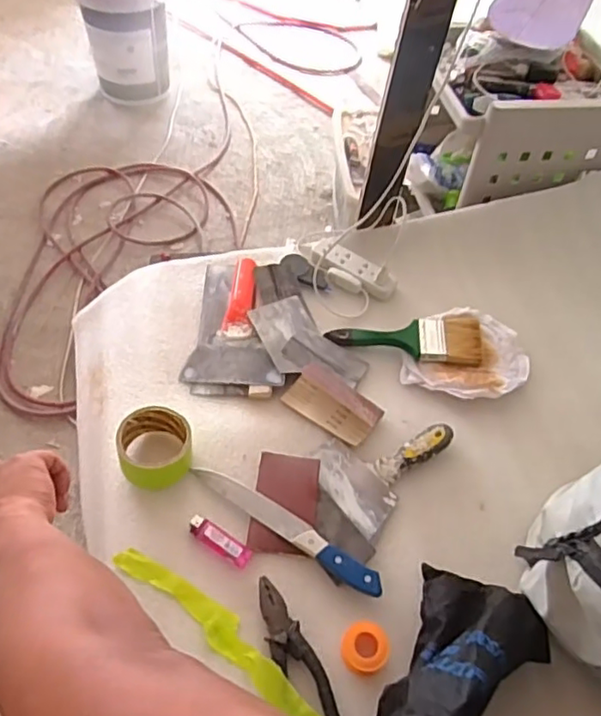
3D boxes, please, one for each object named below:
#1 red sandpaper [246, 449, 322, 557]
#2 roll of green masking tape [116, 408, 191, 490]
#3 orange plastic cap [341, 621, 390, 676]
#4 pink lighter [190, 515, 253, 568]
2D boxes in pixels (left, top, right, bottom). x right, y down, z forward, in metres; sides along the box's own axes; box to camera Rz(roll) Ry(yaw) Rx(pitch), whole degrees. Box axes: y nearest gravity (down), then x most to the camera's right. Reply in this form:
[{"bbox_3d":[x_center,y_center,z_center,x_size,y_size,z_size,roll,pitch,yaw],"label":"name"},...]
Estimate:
[{"bbox_3d":[-0.018,0.173,0.728,0.075,0.009,0.120,6,59,3],"label":"red sandpaper"},{"bbox_3d":[-0.176,0.109,0.736,0.085,0.048,0.086,2,51,-3],"label":"roll of green masking tape"},{"bbox_3d":[0.067,0.300,0.624,0.047,0.022,0.045,2,51,-3],"label":"orange plastic cap"},{"bbox_3d":[-0.091,0.207,0.685,0.079,0.008,0.024,27,54,16],"label":"pink lighter"}]

